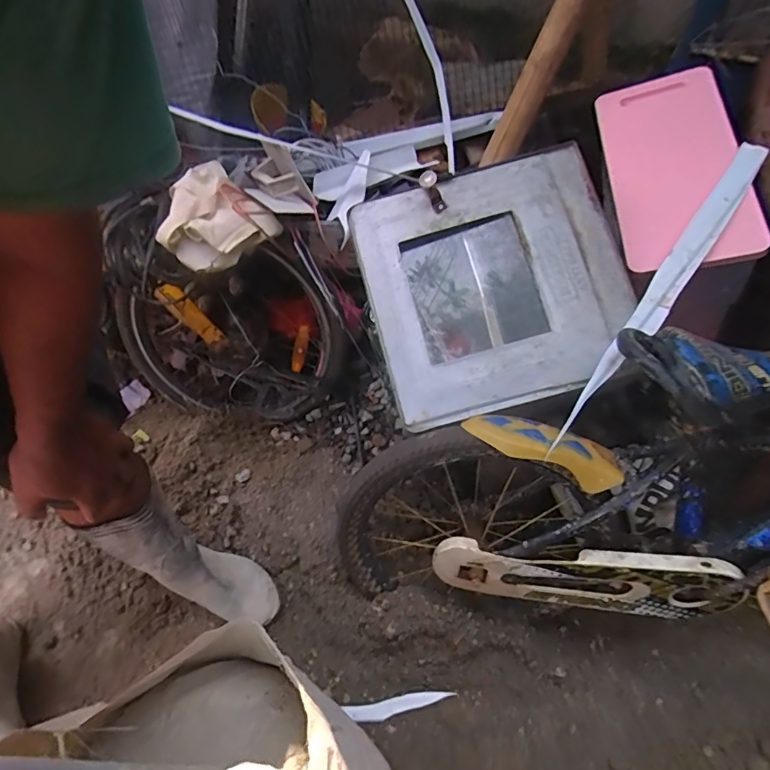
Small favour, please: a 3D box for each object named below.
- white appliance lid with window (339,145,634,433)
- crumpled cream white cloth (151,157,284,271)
[{"bbox_3d":[0.160,-0.151,0.752,0.368,0.066,0.362,-17,78,2],"label":"white appliance lid with window"},{"bbox_3d":[-0.281,-0.280,0.843,0.148,0.087,0.199,17,54,12],"label":"crumpled cream white cloth"}]

